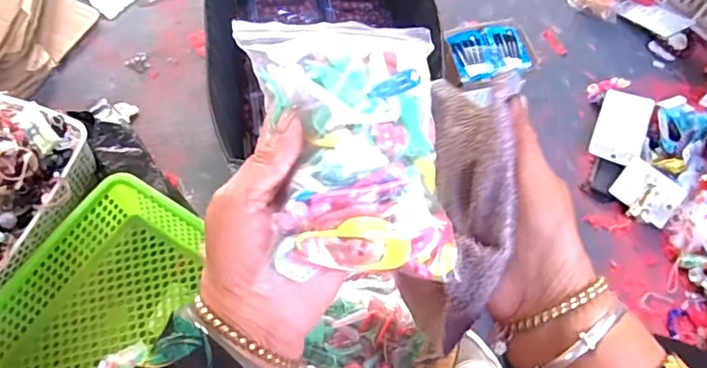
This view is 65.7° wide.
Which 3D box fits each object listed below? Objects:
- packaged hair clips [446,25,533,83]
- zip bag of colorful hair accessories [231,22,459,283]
[{"bbox_3d":[0.221,-0.212,0.882,0.125,0.017,0.094,-9,64,-8],"label":"packaged hair clips"},{"bbox_3d":[-0.002,-0.027,0.291,0.102,0.047,0.143,-3,64,-5],"label":"zip bag of colorful hair accessories"}]

